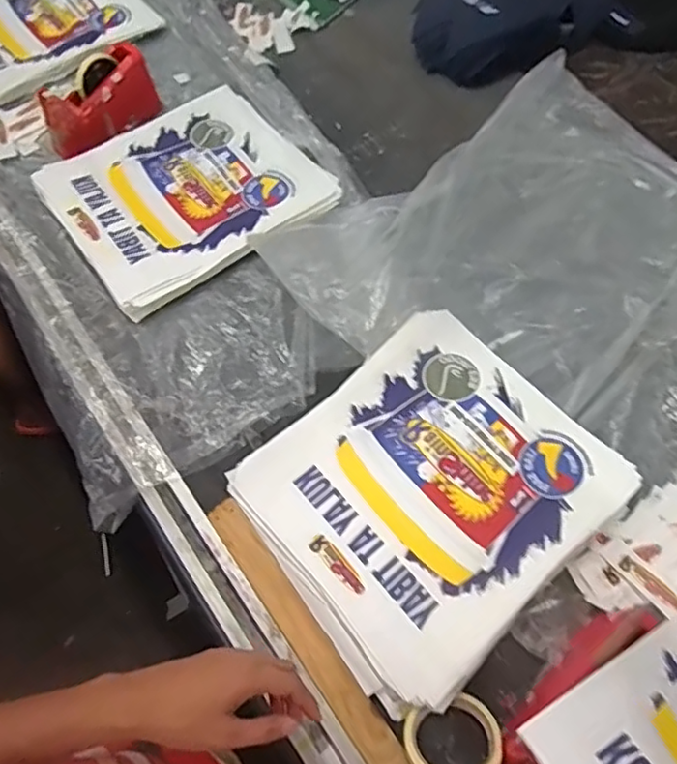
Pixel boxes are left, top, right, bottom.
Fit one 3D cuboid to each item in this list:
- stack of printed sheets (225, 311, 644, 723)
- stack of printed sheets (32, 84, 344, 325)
[{"bbox_3d":[0.108,0.124,0.746,0.394,0.025,0.351,-38,68,-20],"label":"stack of printed sheets"},{"bbox_3d":[-0.251,-0.316,1.012,0.385,0.036,0.352,-33,66,-18],"label":"stack of printed sheets"}]

